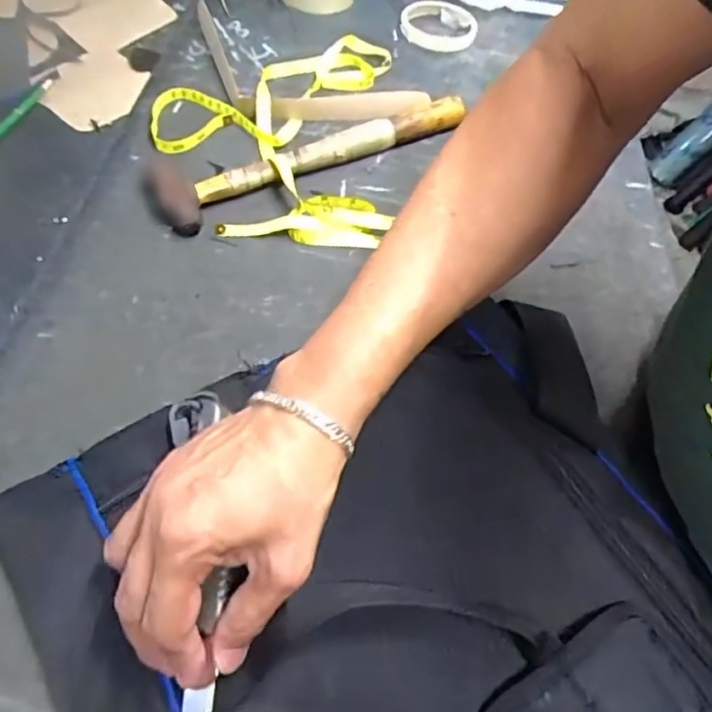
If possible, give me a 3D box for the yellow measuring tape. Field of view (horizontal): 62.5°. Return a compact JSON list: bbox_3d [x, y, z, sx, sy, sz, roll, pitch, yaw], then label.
[{"bbox_3d":[-0.080,-0.224,0.553,0.219,0.024,0.294,2,55,0],"label":"yellow measuring tape"}]

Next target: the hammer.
[{"bbox_3d":[-0.048,-0.199,0.538,0.299,0.023,0.096,-29,61,-20],"label":"hammer"}]

